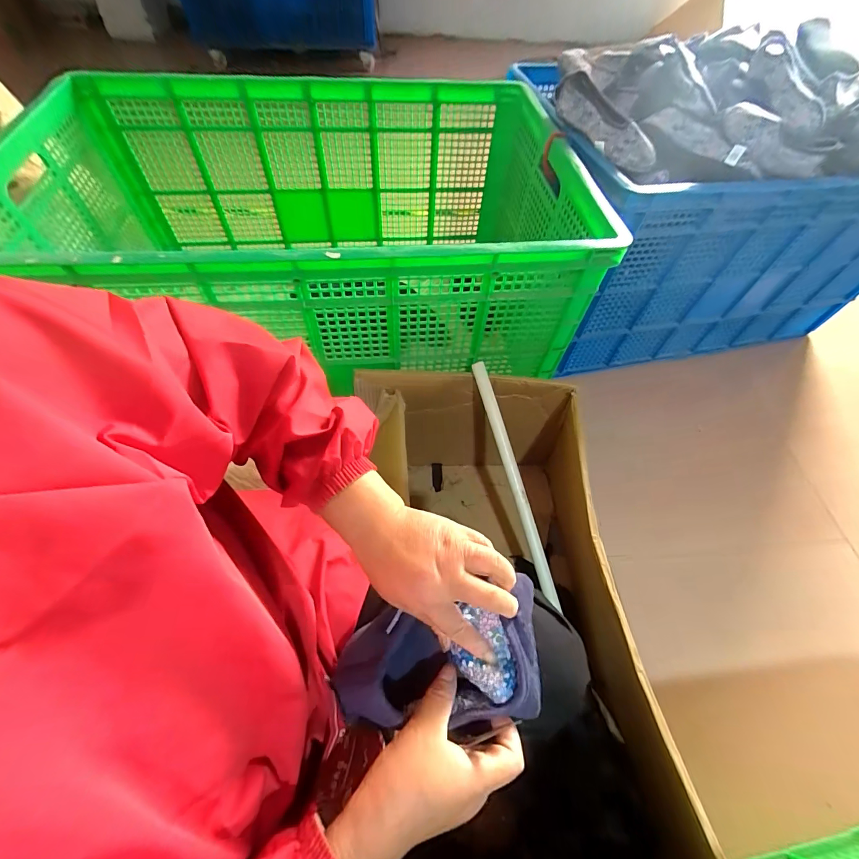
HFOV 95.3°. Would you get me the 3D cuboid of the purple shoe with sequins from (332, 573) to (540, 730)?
[{"bbox_3d":[0.007,0.194,0.336,0.178,0.055,0.097,-7,59,0],"label":"purple shoe with sequins"}]

